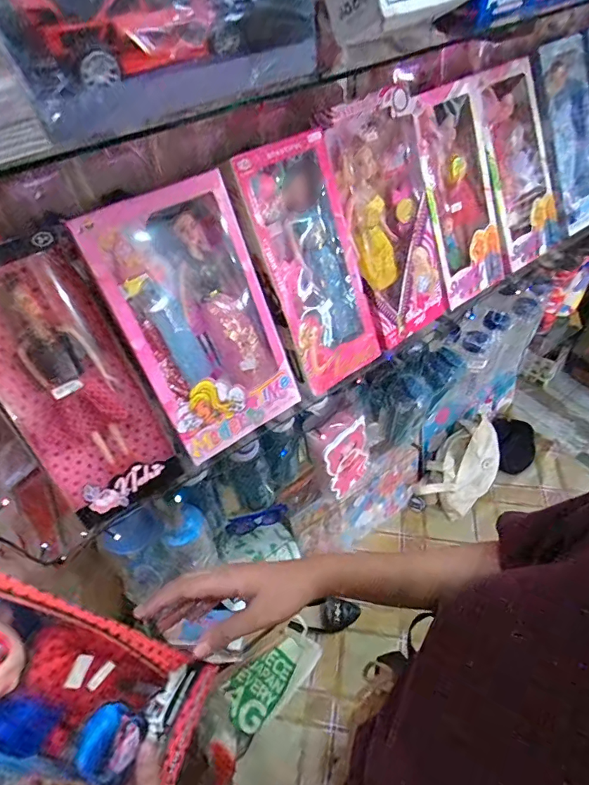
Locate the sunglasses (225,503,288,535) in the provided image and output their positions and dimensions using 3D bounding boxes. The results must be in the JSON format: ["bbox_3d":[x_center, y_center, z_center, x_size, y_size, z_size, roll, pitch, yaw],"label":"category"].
[{"bbox_3d":[-0.080,0.276,0.961,0.134,0.061,0.022,-11,45,-26],"label":"sunglasses"}]

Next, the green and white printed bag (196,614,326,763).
[{"bbox_3d":[-0.084,0.786,1.202,0.130,0.070,0.357,33,59,31],"label":"green and white printed bag"}]

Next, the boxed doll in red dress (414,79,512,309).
[{"bbox_3d":[0.259,-0.306,0.712,0.138,0.306,0.049,-35,27,-23],"label":"boxed doll in red dress"}]

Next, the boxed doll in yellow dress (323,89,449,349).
[{"bbox_3d":[0.148,-0.243,0.657,0.149,0.318,0.050,-39,32,-26],"label":"boxed doll in yellow dress"}]

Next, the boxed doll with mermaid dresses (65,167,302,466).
[{"bbox_3d":[-0.113,-0.084,0.555,0.177,0.312,0.047,-31,22,-21],"label":"boxed doll with mermaid dresses"}]

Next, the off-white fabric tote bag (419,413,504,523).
[{"bbox_3d":[0.561,0.246,1.470,0.161,0.189,0.302,34,59,31],"label":"off-white fabric tote bag"}]

